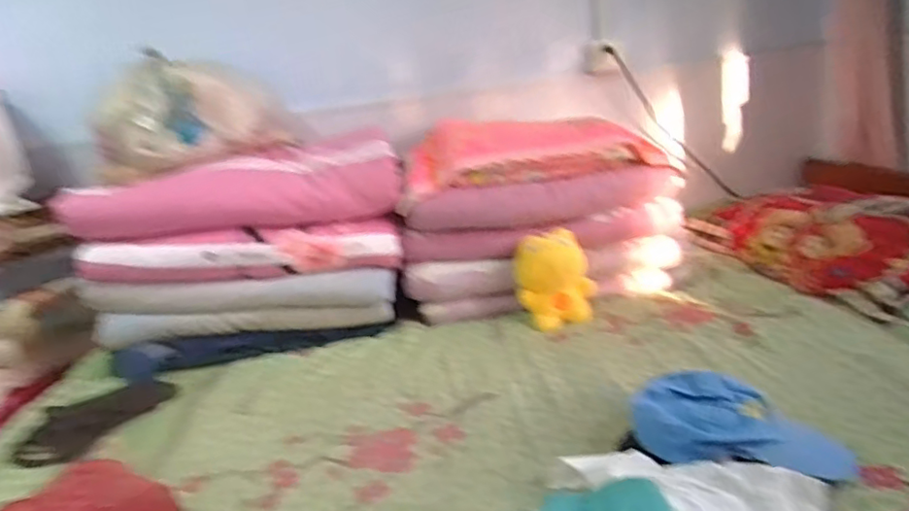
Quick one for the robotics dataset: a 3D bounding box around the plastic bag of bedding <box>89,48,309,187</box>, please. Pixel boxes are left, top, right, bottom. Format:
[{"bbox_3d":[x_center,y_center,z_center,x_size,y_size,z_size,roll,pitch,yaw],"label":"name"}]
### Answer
[{"bbox_3d":[-0.591,-0.330,1.375,0.247,0.215,0.407,0,18,23],"label":"plastic bag of bedding"}]

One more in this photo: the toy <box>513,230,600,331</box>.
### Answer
[{"bbox_3d":[0.221,0.051,1.301,0.163,0.204,0.089,-6,5,5],"label":"toy"}]

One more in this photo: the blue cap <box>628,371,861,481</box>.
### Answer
[{"bbox_3d":[0.367,0.235,0.764,0.257,0.084,0.168,1,18,28],"label":"blue cap"}]

